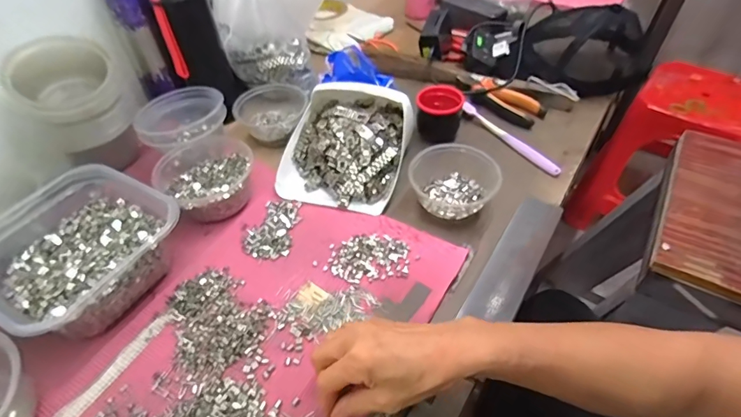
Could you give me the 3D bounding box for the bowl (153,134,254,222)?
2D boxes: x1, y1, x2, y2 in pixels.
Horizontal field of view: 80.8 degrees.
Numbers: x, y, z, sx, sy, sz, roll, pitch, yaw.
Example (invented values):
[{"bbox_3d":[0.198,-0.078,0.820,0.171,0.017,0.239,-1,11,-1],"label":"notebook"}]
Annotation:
[{"bbox_3d":[-0.206,-0.040,0.551,0.119,0.046,0.134,-13,47,-8],"label":"bowl"}]

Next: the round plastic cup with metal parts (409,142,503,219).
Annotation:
[{"bbox_3d":[0.101,-0.037,0.539,0.105,0.047,0.097,-2,47,2],"label":"round plastic cup with metal parts"}]

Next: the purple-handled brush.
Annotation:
[{"bbox_3d":[0.200,-0.104,0.626,0.019,0.011,0.179,-30,52,-23],"label":"purple-handled brush"}]

